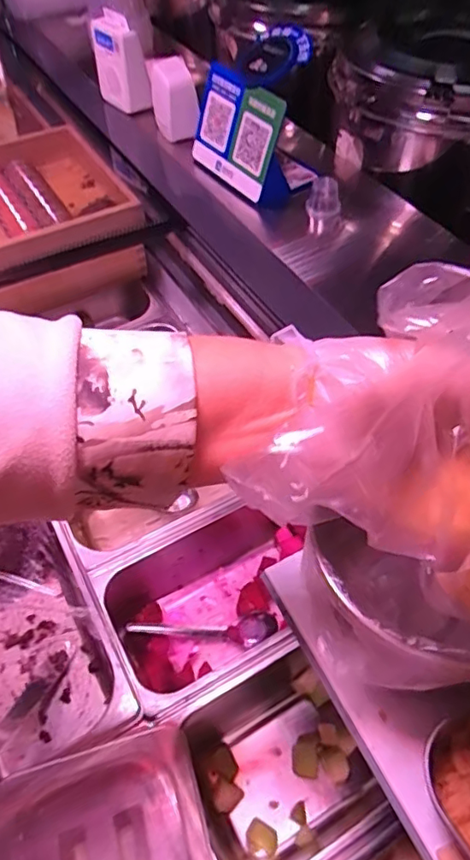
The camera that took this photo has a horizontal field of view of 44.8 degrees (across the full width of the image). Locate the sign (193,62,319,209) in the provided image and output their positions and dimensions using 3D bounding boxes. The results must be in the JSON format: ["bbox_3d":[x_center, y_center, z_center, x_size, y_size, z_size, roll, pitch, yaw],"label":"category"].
[{"bbox_3d":[0.024,-0.389,0.746,0.102,0.110,0.180,-31,59,-22],"label":"sign"}]

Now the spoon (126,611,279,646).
[{"bbox_3d":[-0.035,0.224,0.631,0.160,0.027,0.028,-4,53,-4],"label":"spoon"}]

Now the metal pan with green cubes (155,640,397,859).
[{"bbox_3d":[0.043,0.325,0.527,0.166,0.110,0.153,-23,56,-17],"label":"metal pan with green cubes"}]

